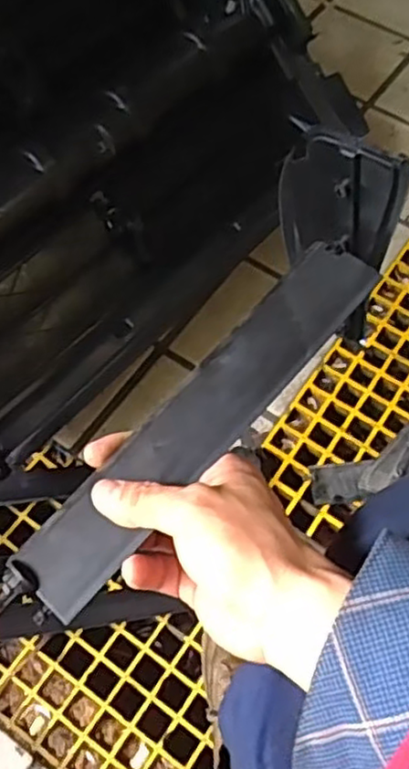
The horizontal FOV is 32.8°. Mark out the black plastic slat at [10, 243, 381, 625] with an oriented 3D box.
[{"bbox_3d":[0.002,0.017,0.417,0.051,0.015,0.276,38,74,19],"label":"black plastic slat"}]

